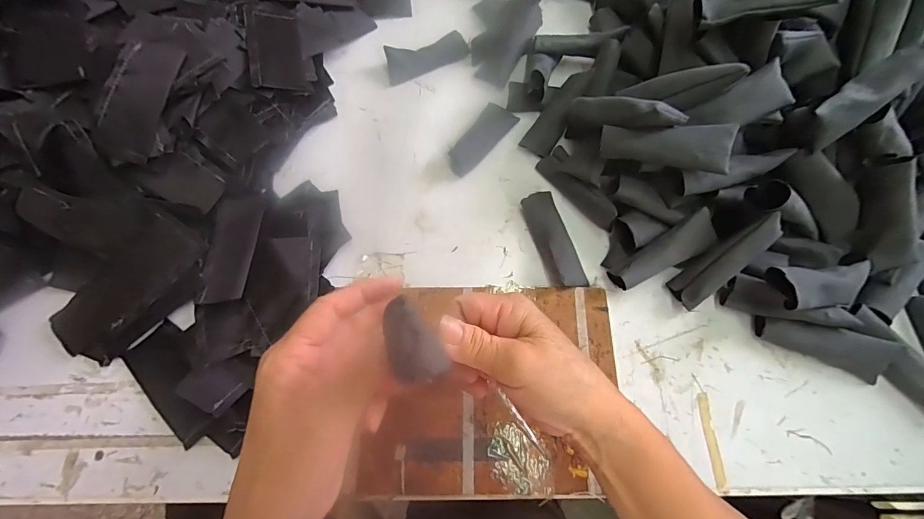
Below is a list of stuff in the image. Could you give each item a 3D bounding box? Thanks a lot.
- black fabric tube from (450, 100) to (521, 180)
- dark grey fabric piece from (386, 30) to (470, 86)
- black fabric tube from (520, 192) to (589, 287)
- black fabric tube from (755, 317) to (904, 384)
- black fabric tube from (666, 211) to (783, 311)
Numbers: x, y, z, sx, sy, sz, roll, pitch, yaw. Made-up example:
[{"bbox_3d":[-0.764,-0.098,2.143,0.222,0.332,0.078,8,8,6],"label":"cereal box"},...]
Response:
[{"bbox_3d":[0.020,-0.139,0.454,0.038,0.007,0.096,38,73,14],"label":"black fabric tube"},{"bbox_3d":[-0.045,-0.258,0.496,0.105,0.019,0.035,-20,70,-7],"label":"dark grey fabric piece"},{"bbox_3d":[0.094,-0.022,0.398,0.034,0.027,0.105,-16,69,-6],"label":"black fabric tube"},{"bbox_3d":[0.327,0.077,0.354,0.105,0.028,0.032,17,70,7],"label":"black fabric tube"},{"bbox_3d":[0.239,0.002,0.358,0.030,0.017,0.103,48,115,13],"label":"black fabric tube"}]

